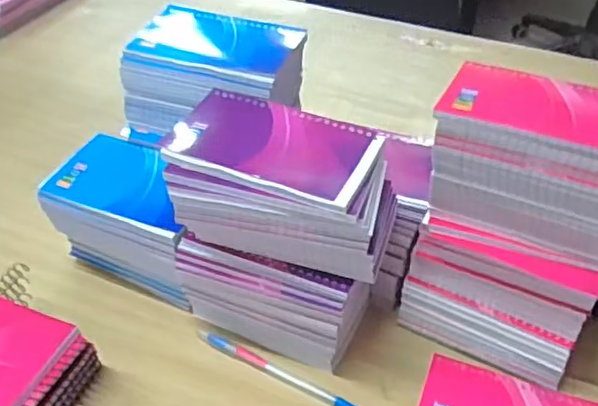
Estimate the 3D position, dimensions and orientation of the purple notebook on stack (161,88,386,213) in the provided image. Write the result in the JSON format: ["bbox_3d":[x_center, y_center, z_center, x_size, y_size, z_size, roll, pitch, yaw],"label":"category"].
[{"bbox_3d":[-0.019,-0.041,0.418,0.137,0.008,0.087,18,45,17],"label":"purple notebook on stack"}]

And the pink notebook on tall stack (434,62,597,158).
[{"bbox_3d":[0.161,-0.062,0.405,0.128,0.007,0.076,20,46,19],"label":"pink notebook on tall stack"}]

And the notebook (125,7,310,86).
[{"bbox_3d":[-0.066,-0.130,0.516,0.128,0.010,0.078,15,50,13],"label":"notebook"}]

